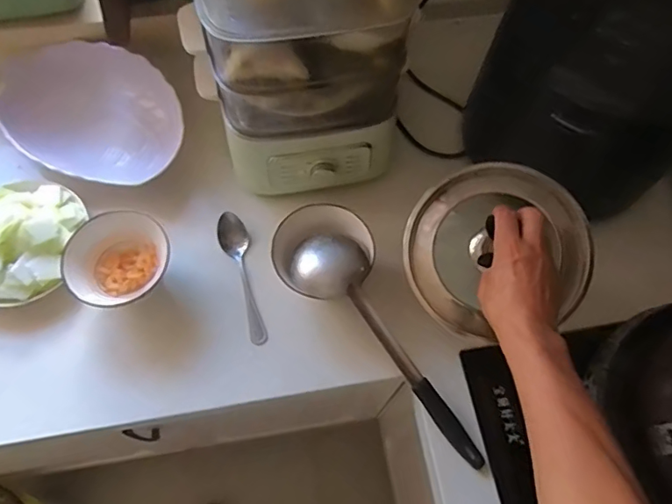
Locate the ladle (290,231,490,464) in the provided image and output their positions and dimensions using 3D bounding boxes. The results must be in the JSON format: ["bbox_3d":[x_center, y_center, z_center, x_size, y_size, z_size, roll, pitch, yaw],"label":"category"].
[{"bbox_3d":[0.074,0.099,0.600,0.309,0.077,0.078,42,72,15],"label":"ladle"}]

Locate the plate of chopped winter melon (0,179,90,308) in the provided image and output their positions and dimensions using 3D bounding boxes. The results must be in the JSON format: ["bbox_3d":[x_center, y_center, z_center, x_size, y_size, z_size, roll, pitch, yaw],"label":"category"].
[{"bbox_3d":[-0.391,-0.013,0.635,0.142,0.073,0.165,38,70,14],"label":"plate of chopped winter melon"}]

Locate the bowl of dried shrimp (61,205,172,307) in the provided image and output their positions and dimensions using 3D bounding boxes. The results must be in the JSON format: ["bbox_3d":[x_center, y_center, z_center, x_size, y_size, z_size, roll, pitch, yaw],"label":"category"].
[{"bbox_3d":[-0.265,0.011,0.630,0.105,0.064,0.120,30,69,11],"label":"bowl of dried shrimp"}]

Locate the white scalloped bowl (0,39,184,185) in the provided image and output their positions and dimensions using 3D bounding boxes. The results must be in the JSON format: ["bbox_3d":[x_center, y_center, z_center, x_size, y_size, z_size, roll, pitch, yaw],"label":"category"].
[{"bbox_3d":[-0.332,-0.189,0.718,0.253,0.063,0.189,33,69,12],"label":"white scalloped bowl"}]

